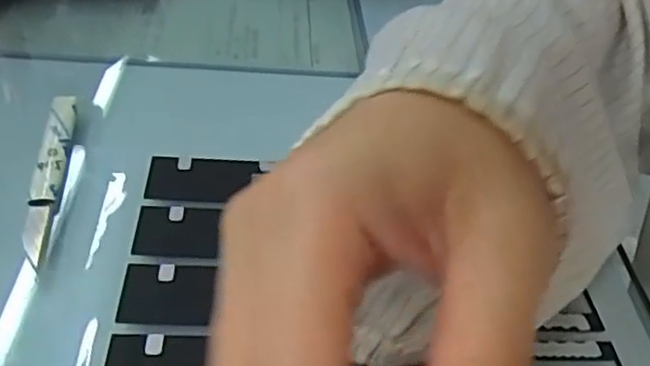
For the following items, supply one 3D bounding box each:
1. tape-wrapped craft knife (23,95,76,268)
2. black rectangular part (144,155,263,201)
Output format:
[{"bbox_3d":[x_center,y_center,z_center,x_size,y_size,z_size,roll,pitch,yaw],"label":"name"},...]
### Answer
[{"bbox_3d":[-0.118,-0.007,0.289,0.012,0.009,0.101,-1,38,-12],"label":"tape-wrapped craft knife"},{"bbox_3d":[-0.054,-0.002,0.296,0.046,0.004,0.029,4,37,-6],"label":"black rectangular part"}]

